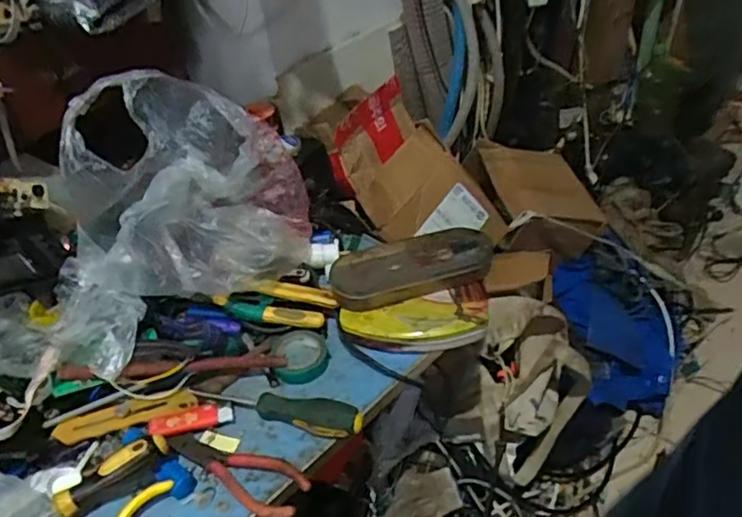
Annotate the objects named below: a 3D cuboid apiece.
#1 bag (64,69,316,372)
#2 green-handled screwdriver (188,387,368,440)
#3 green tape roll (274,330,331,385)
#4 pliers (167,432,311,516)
[{"bbox_3d":[-0.206,-0.059,0.643,0.286,0.205,0.140,-31,48,-25],"label":"bag"},{"bbox_3d":[-0.097,0.145,0.616,0.180,0.024,0.031,8,44,15],"label":"green-handled screwdriver"},{"bbox_3d":[-0.074,0.105,0.671,0.056,0.015,0.059,-3,42,3],"label":"green tape roll"},{"bbox_3d":[-0.128,0.195,0.578,0.153,0.018,0.051,16,46,23],"label":"pliers"}]

